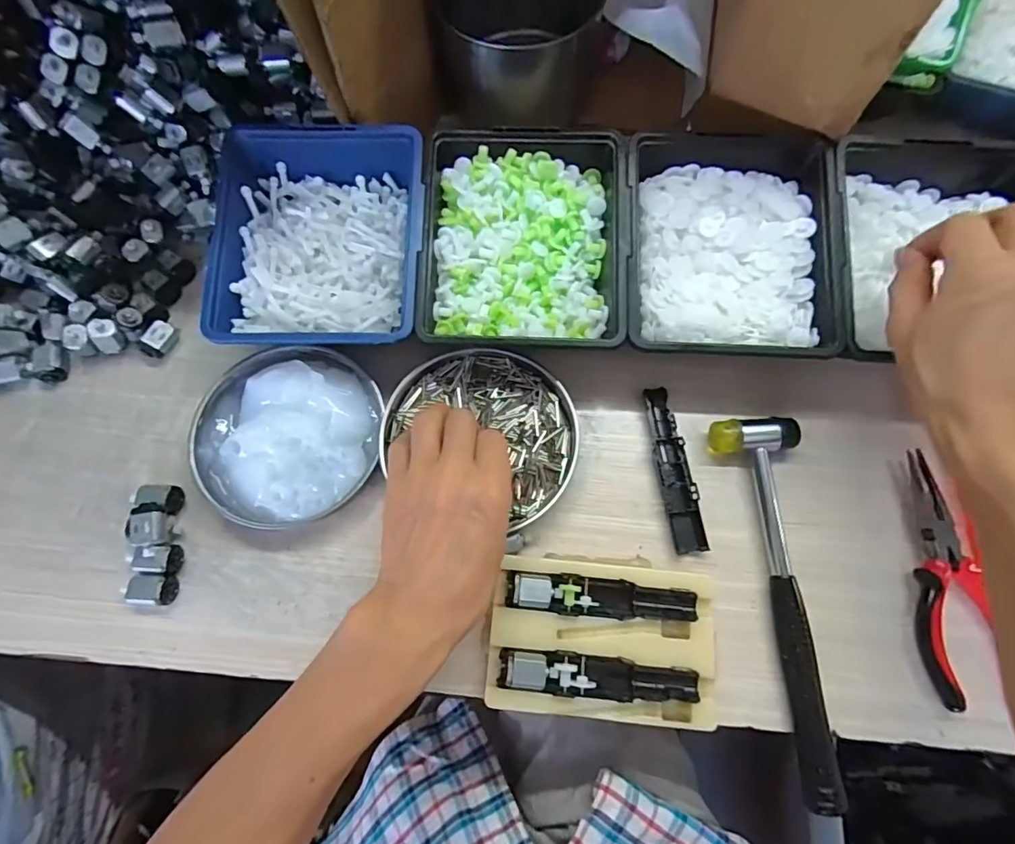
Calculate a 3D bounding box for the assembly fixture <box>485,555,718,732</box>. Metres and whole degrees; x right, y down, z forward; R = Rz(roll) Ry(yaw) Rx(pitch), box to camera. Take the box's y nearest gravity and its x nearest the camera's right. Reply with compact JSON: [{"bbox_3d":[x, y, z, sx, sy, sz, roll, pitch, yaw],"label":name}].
[{"bbox_3d":[0.060,0.137,0.323,0.137,0.031,0.088,5,72,2],"label":"assembly fixture"}]

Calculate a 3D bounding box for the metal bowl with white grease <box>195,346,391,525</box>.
[{"bbox_3d":[-0.157,0.006,0.363,0.128,0.034,0.132,0,72,0],"label":"metal bowl with white grease"}]

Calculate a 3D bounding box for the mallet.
[{"bbox_3d":[0.187,0.112,0.333,0.059,0.022,0.238,-5,72,-2],"label":"mallet"}]

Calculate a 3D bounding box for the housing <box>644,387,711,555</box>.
[{"bbox_3d":[0.118,0.033,0.367,0.022,0.010,0.118,-9,72,-3],"label":"housing"}]

